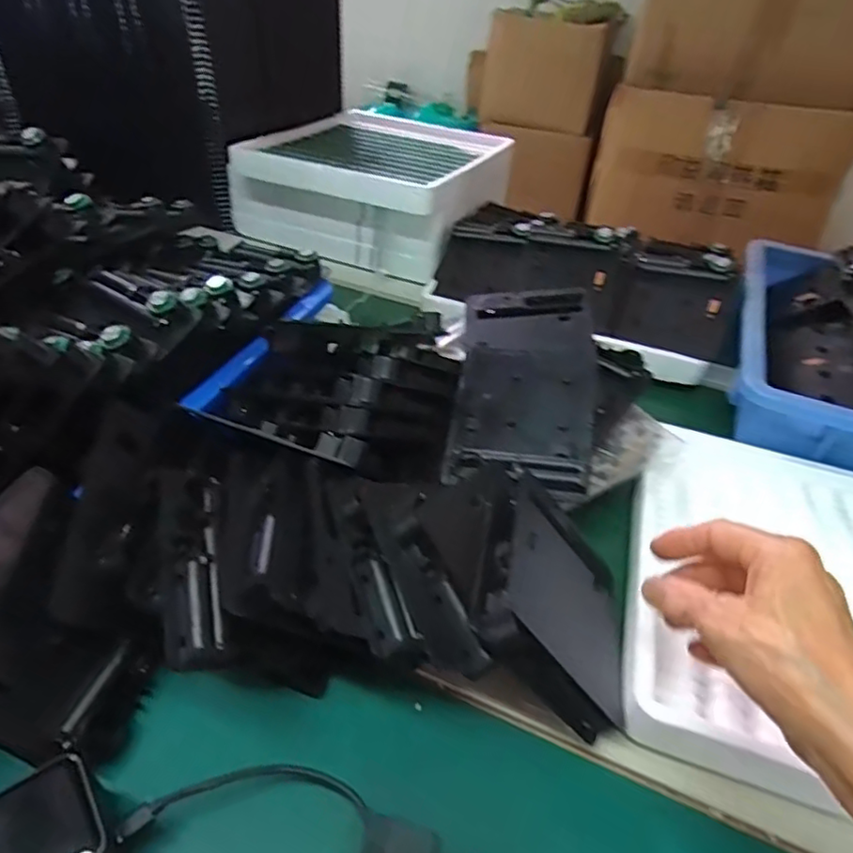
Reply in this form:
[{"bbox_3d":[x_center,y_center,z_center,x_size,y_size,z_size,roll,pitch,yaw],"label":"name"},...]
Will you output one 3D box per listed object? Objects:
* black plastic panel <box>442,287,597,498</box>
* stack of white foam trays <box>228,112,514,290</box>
[{"bbox_3d":[0.082,-0.041,0.496,0.111,0.014,0.205,3,54,12],"label":"black plastic panel"},{"bbox_3d":[-0.058,-0.343,0.860,0.316,0.120,0.324,25,43,23],"label":"stack of white foam trays"}]

